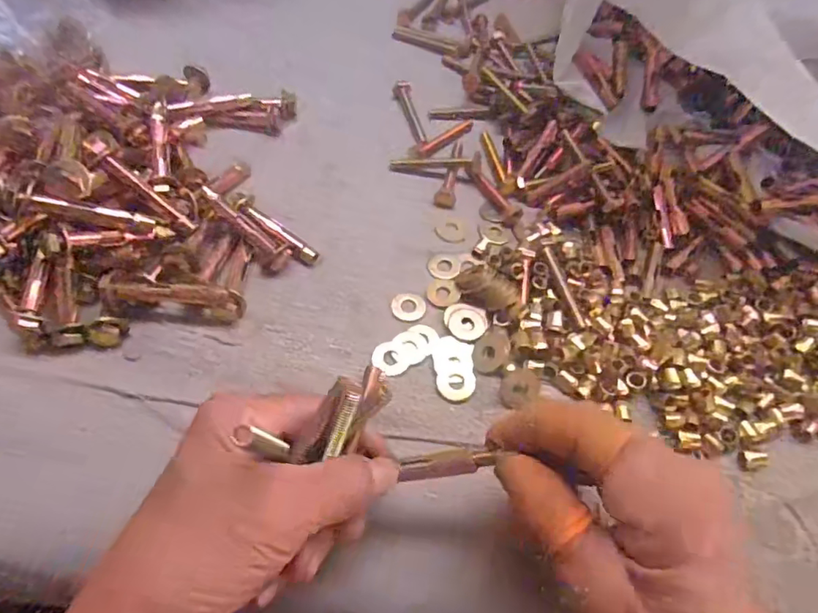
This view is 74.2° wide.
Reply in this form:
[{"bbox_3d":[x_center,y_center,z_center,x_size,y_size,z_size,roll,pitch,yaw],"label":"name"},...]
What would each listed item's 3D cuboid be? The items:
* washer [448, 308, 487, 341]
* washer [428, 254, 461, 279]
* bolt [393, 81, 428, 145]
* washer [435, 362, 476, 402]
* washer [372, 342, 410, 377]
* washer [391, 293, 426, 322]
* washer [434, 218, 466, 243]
[{"bbox_3d":[0.034,0.009,0.307,0.021,0.004,0.021,2,57,-3],"label":"washer"},{"bbox_3d":[0.022,-0.025,0.335,0.020,0.004,0.020,2,57,-3],"label":"washer"},{"bbox_3d":[0.001,-0.149,0.413,0.012,0.010,0.063,-11,58,-11],"label":"bolt"},{"bbox_3d":[0.026,0.040,0.288,0.020,0.004,0.020,1,58,-2],"label":"washer"},{"bbox_3d":[-0.010,0.028,0.295,0.021,0.004,0.020,2,57,-3],"label":"washer"},{"bbox_3d":[0.000,0.000,0.316,0.020,0.004,0.020,2,57,-3],"label":"washer"},{"bbox_3d":[0.027,-0.050,0.352,0.019,0.004,0.021,2,57,-3],"label":"washer"}]

